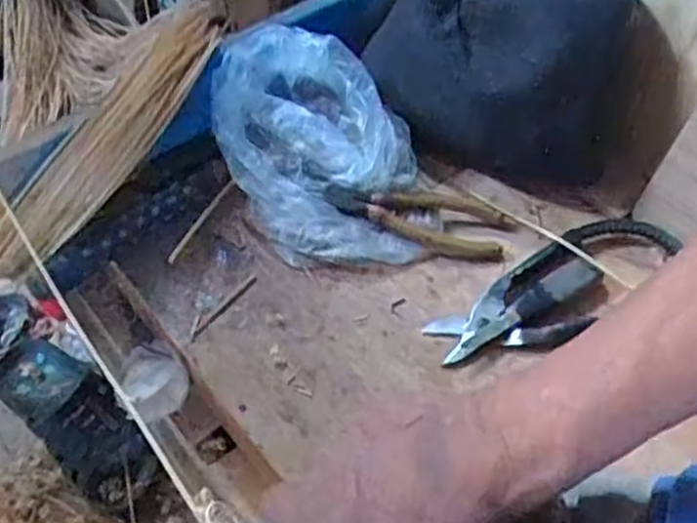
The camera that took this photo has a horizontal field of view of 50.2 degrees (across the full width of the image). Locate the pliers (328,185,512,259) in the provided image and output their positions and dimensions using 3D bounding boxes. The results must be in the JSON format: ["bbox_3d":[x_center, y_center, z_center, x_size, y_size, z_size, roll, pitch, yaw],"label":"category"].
[{"bbox_3d":[0.058,-0.038,0.614,0.154,0.018,0.050,13,52,-8],"label":"pliers"}]

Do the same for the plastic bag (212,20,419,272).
[{"bbox_3d":[-0.027,-0.097,0.617,0.164,0.093,0.179,-4,54,-3],"label":"plastic bag"}]

